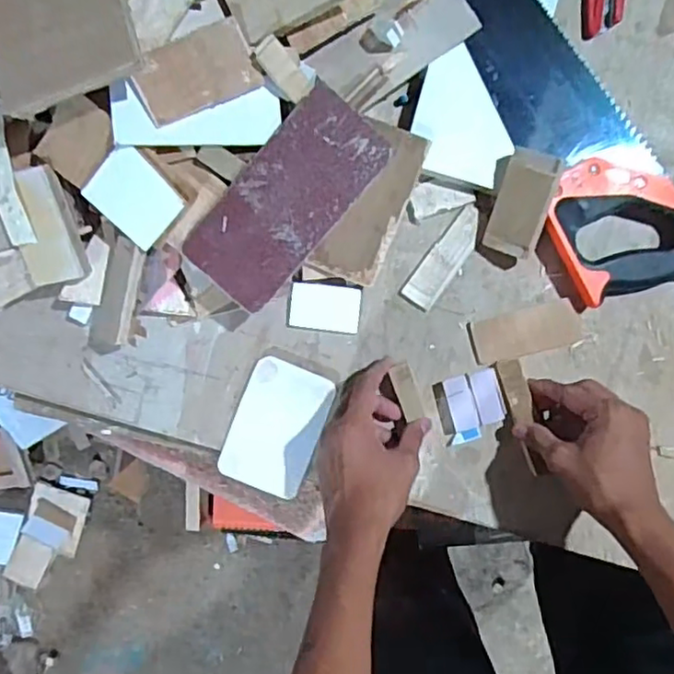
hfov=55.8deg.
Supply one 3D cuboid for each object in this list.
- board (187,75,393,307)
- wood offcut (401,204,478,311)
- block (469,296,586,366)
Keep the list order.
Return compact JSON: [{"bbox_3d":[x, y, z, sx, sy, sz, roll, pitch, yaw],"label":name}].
[{"bbox_3d":[-0.044,-0.121,0.562,0.090,0.016,0.189,42,94,4],"label":"board"},{"bbox_3d":[0.103,-0.075,0.597,0.031,0.006,0.103,37,93,4],"label":"wood offcut"},{"bbox_3d":[0.177,-0.005,0.596,0.101,0.004,0.043,-15,89,5],"label":"block"}]

